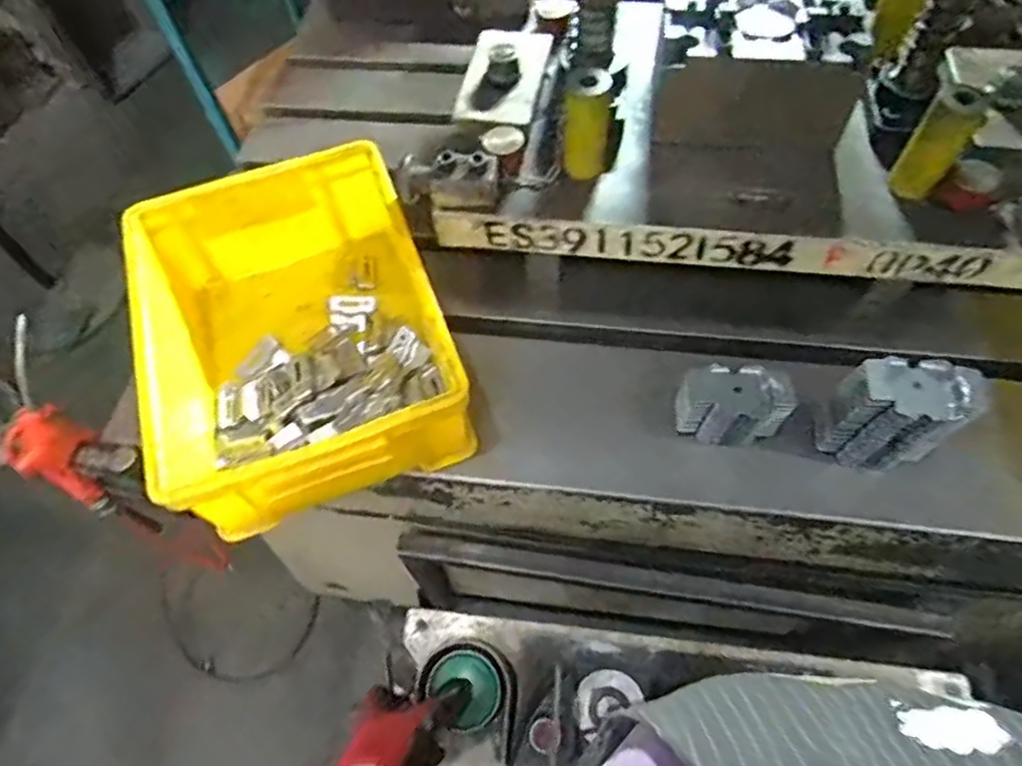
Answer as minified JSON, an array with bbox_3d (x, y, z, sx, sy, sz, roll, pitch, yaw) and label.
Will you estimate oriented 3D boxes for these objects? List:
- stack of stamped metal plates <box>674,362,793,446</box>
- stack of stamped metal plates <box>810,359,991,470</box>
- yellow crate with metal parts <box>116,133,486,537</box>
[{"bbox_3d":[0.203,0.023,0.611,0.087,0.078,0.053,0,60,2],"label":"stack of stamped metal plates"},{"bbox_3d":[0.323,0.030,0.567,0.106,0.113,0.056,-1,60,2],"label":"stack of stamped metal plates"},{"bbox_3d":[-0.210,-0.046,0.651,0.266,0.145,0.339,-18,61,-8],"label":"yellow crate with metal parts"}]

